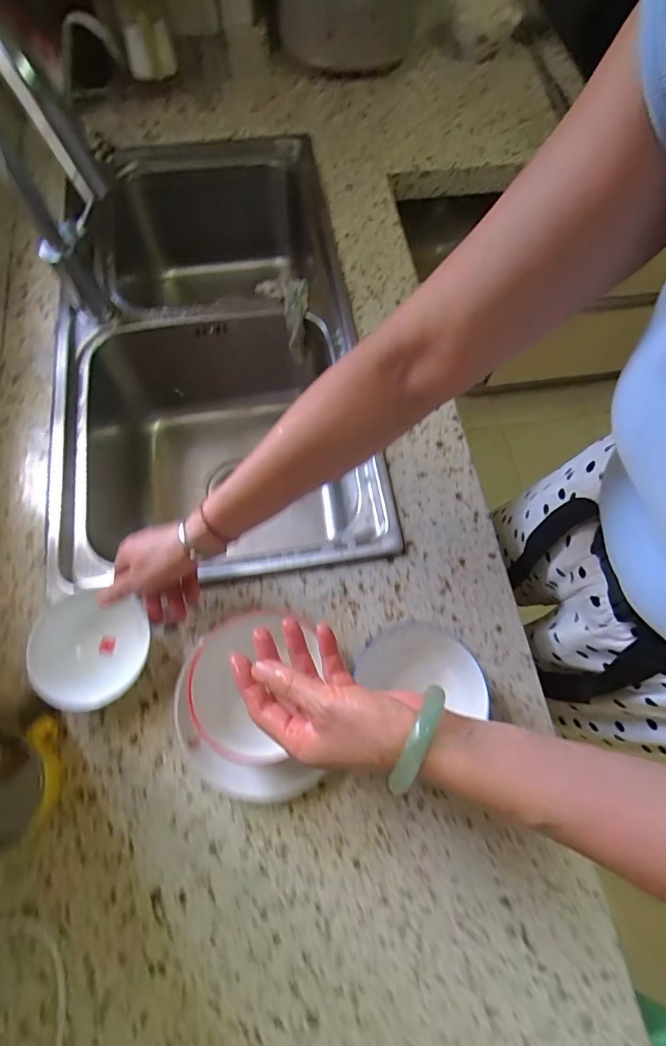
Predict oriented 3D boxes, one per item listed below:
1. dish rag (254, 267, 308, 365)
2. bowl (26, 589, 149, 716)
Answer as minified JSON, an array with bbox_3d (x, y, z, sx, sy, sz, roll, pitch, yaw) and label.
[{"bbox_3d":[-0.063,-0.301,0.709,0.070,0.064,0.123,-19,109,-9],"label":"dish rag"},{"bbox_3d":[-0.241,0.126,0.479,0.098,0.061,0.110,-10,69,-5],"label":"bowl"}]

